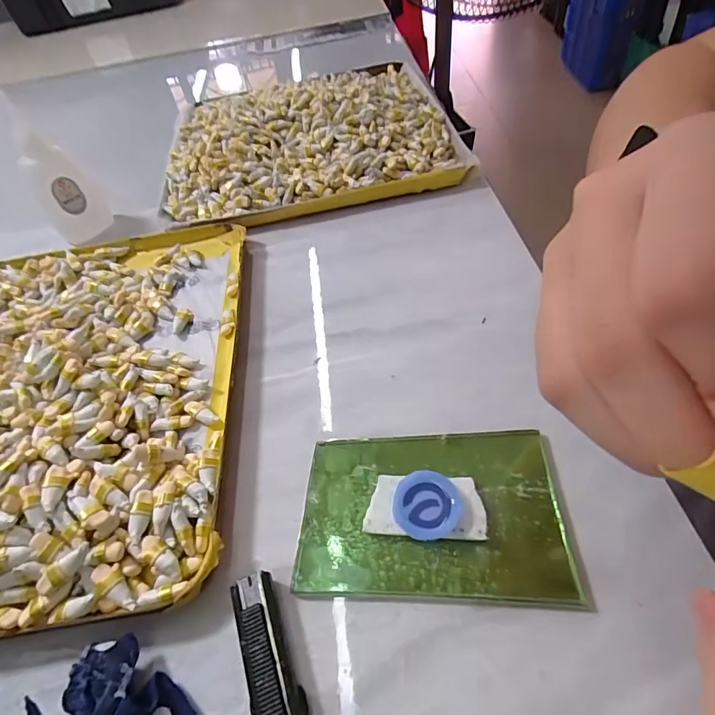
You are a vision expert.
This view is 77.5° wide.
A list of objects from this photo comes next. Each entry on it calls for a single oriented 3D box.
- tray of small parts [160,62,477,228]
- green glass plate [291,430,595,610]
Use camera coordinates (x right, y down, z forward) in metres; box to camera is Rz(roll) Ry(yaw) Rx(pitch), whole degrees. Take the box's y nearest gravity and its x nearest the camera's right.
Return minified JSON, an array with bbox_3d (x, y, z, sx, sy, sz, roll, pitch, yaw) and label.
[{"bbox_3d":[-0.047,-0.193,0.383,0.233,0.040,0.216,-12,50,-1],"label":"tray of small parts"},{"bbox_3d":[0.030,0.062,0.184,0.104,0.009,0.067,-2,51,8],"label":"green glass plate"}]

